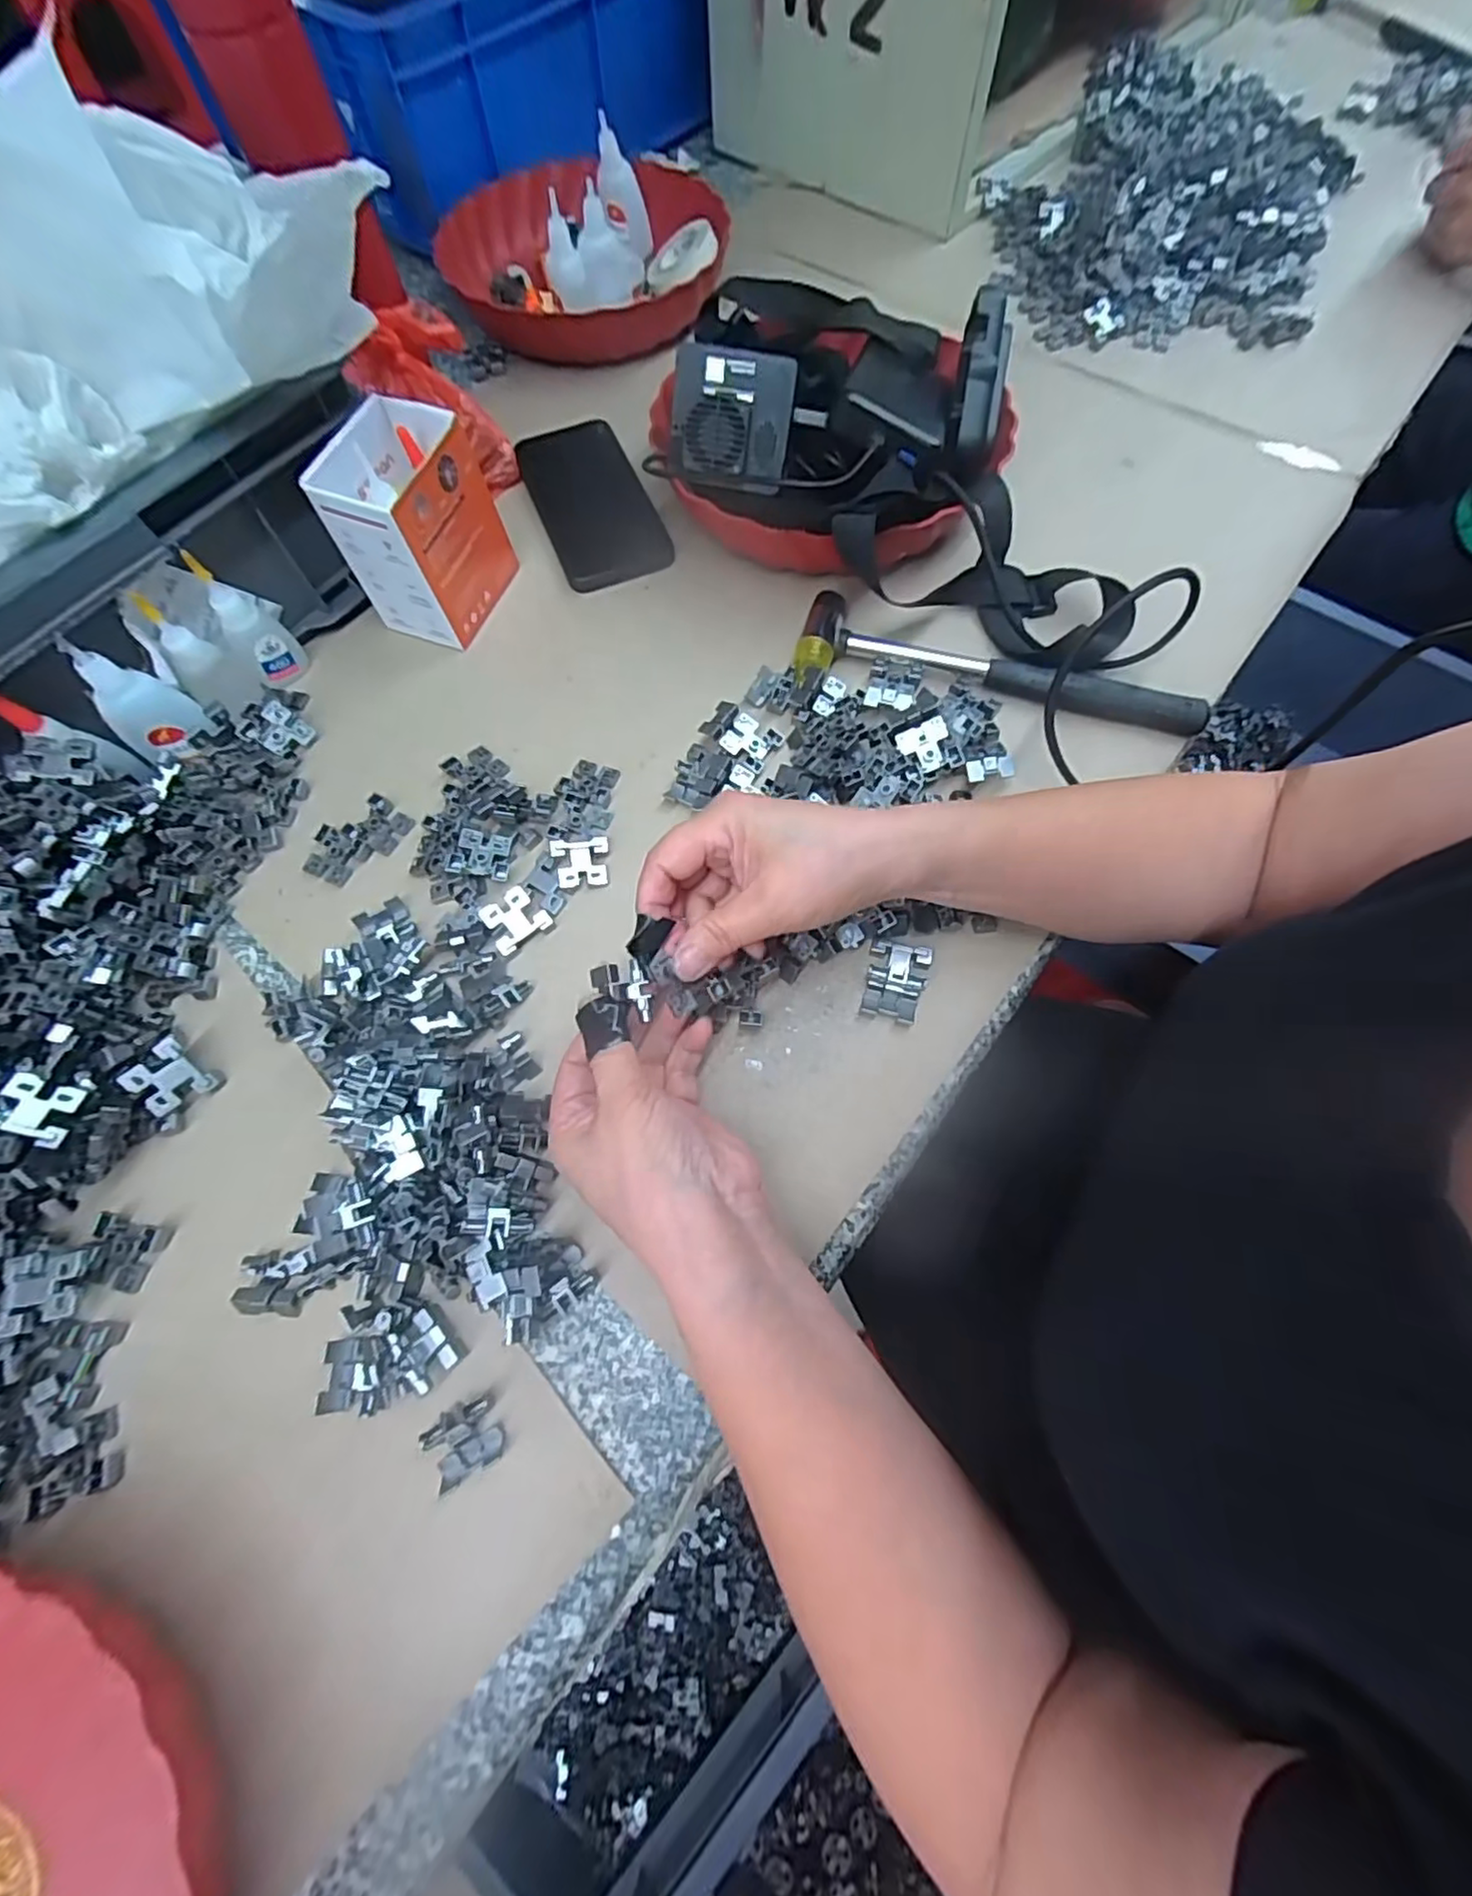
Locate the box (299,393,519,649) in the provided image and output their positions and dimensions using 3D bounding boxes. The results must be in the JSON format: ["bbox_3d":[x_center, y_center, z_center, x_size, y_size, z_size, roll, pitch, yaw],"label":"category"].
[{"bbox_3d":[-0.205,-0.274,0.431,0.074,0.094,0.094,14,70,6],"label":"box"}]

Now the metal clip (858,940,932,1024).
[{"bbox_3d":[0.085,0.017,0.350,0.031,0.009,0.043,12,69,6],"label":"metal clip"}]

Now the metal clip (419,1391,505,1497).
[{"bbox_3d":[-0.116,0.209,0.280,0.029,0.006,0.026,-28,71,-10],"label":"metal clip"}]

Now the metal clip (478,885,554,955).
[{"bbox_3d":[-0.123,-0.016,0.367,0.031,0.008,0.028,-38,92,-14],"label":"metal clip"}]

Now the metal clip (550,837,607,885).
[{"bbox_3d":[-0.089,-0.049,0.380,0.031,0.005,0.027,-8,89,-13],"label":"metal clip"}]

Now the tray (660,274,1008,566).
[{"bbox_3d":[0.066,-0.352,0.457,0.241,0.089,0.229,8,69,4],"label":"tray"}]

